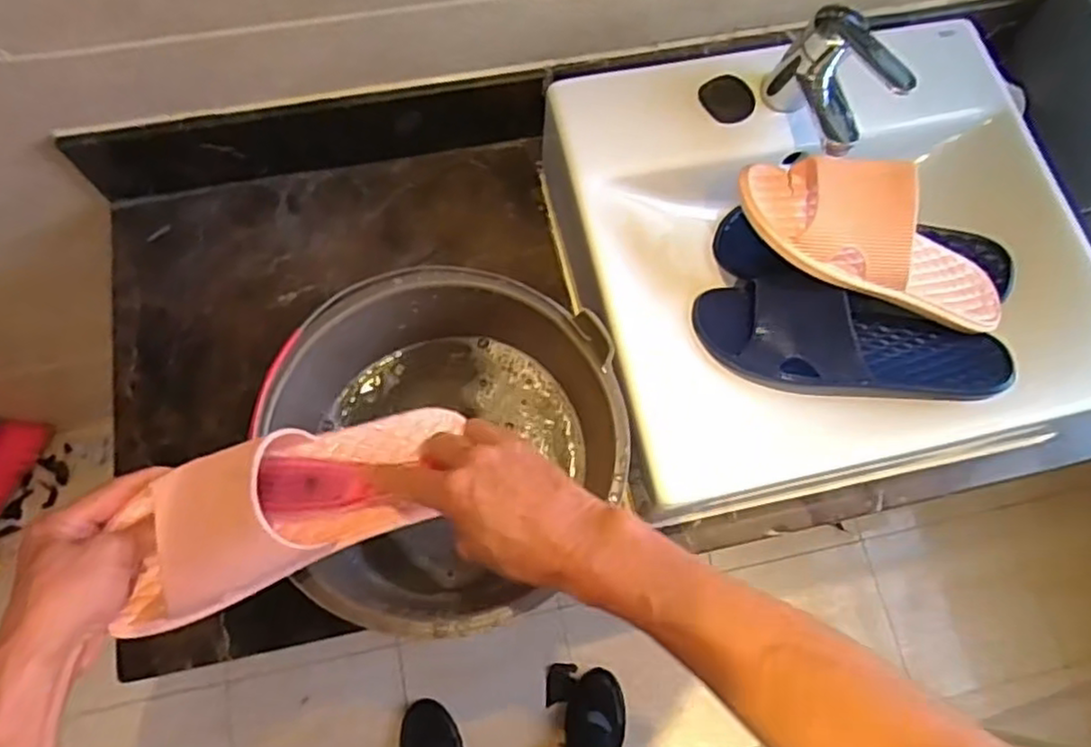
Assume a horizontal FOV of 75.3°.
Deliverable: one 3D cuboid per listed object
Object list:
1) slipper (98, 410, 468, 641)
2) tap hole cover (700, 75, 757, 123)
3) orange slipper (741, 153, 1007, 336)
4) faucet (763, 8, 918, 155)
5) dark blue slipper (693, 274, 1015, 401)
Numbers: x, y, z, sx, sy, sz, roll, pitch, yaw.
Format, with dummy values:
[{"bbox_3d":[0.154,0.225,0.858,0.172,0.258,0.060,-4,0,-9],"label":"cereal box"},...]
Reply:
[{"bbox_3d":[-0.171,0.087,0.499,0.242,0.059,0.109,-27,73,-32],"label":"slipper"},{"bbox_3d":[0.174,-0.262,0.674,0.043,0.010,0.053,-29,74,-12],"label":"tap hole cover"},{"bbox_3d":[0.285,-0.111,0.577,0.246,0.073,0.096,24,71,-8],"label":"orange slipper"},{"bbox_3d":[0.241,-0.245,0.610,0.055,0.097,0.109,-33,75,-13],"label":"faucet"},{"bbox_3d":[0.263,-0.026,0.618,0.256,0.072,0.100,16,71,3],"label":"dark blue slipper"}]

